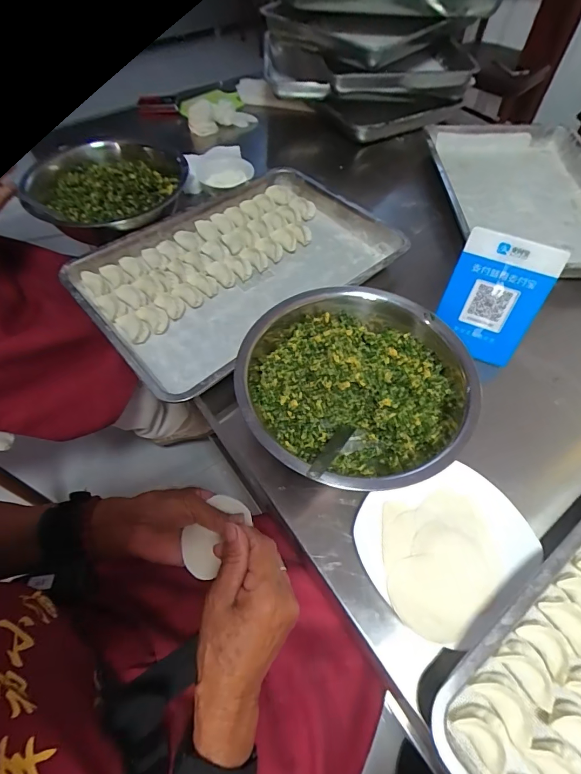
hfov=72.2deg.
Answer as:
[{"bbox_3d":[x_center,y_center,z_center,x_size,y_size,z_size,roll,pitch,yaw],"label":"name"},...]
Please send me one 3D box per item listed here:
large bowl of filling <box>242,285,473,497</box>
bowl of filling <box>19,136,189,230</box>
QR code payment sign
[{"bbox_3d":[0.078,0.004,0.505,0.268,0.089,0.272,0,58,0],"label":"large bowl of filling"},{"bbox_3d":[-0.314,-0.351,0.715,0.257,0.067,0.231,-26,62,-16],"label":"bowl of filling"},{"bbox_3d":[0.277,-0.119,0.548,0.120,0.166,0.012,21,34,10],"label":"QR code payment sign"}]

